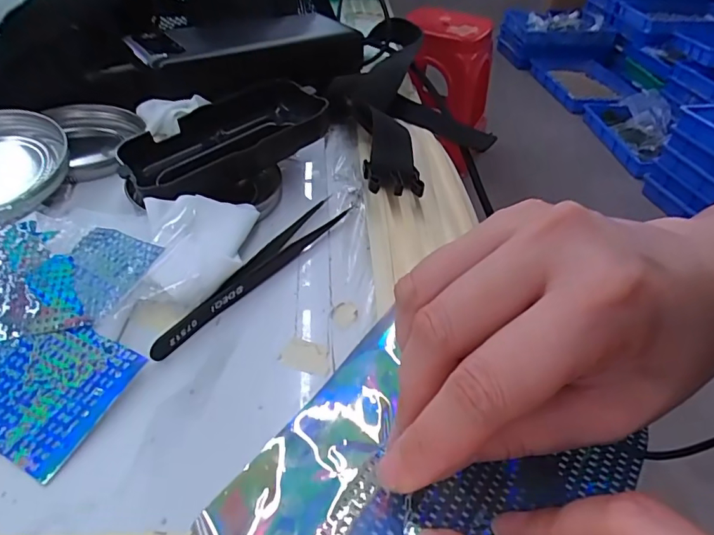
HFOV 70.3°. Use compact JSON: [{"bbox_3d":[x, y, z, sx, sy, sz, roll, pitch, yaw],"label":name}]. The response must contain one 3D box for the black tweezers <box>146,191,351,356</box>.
[{"bbox_3d":[-0.041,0.000,0.229,0.015,0.009,0.123,22,43,19],"label":"black tweezers"}]

